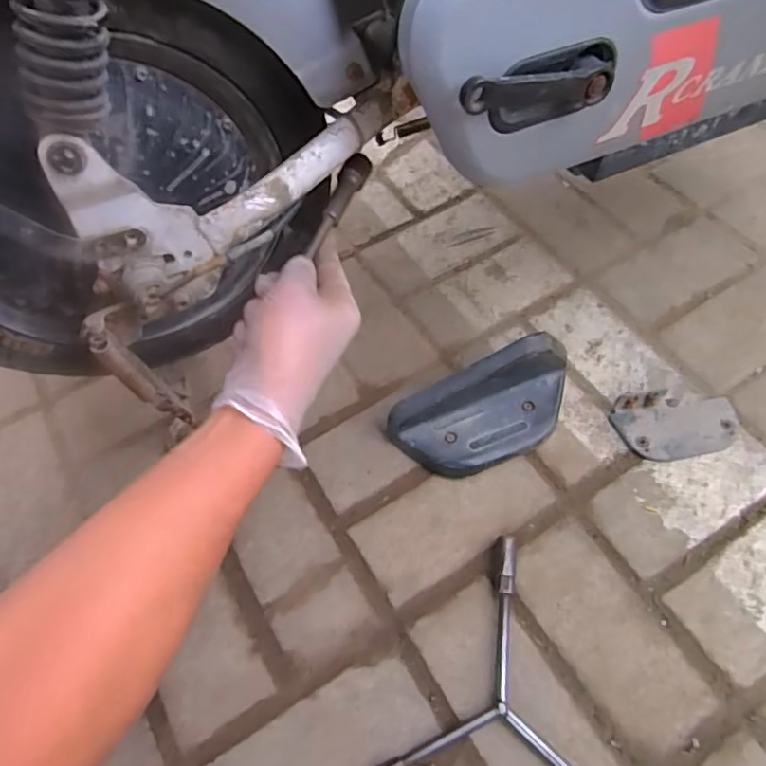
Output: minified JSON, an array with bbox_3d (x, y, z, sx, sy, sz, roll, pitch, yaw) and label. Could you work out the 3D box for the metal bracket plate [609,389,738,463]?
[{"bbox_3d":[0.293,0.041,0.559,0.115,0.015,0.069,-7,59,-1],"label":"metal bracket plate"}]

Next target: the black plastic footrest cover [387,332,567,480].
[{"bbox_3d":[0.104,0.027,0.543,0.183,0.085,0.079,-18,60,-8],"label":"black plastic footrest cover"}]

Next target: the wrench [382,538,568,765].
[{"bbox_3d":[0.094,0.231,0.454,0.219,0.016,0.205,6,59,7],"label":"wrench"}]

